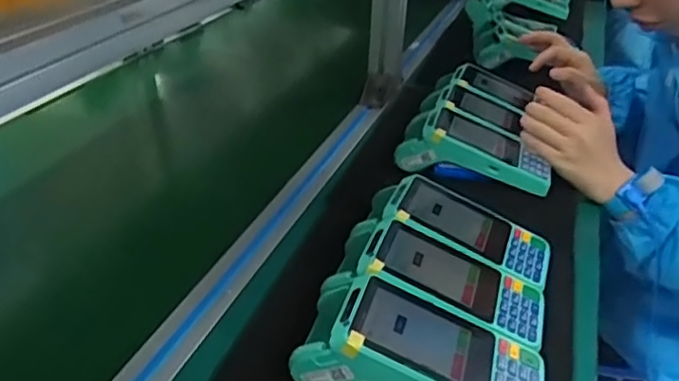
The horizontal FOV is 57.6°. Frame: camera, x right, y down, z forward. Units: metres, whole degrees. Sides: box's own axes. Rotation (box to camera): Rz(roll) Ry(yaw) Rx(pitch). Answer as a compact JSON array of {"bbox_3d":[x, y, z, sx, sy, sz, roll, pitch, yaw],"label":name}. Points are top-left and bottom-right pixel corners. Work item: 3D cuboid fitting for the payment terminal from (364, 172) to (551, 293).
[{"bbox_3d":[0.108,0.040,0.572,0.169,0.047,0.084,25,34,12],"label":"payment terminal"}]

